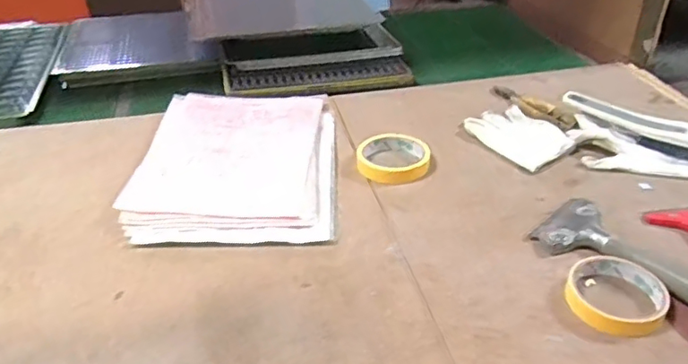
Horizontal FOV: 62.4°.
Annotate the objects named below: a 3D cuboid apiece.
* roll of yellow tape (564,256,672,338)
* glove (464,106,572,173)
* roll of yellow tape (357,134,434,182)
[{"bbox_3d":[0.253,0.106,0.528,0.083,0.019,0.085,-1,34,1],"label":"roll of yellow tape"},{"bbox_3d":[0.244,-0.068,0.787,0.102,0.015,0.138,-20,38,-26],"label":"glove"},{"bbox_3d":[0.066,-0.035,0.738,0.093,0.022,0.089,-1,34,1],"label":"roll of yellow tape"}]

